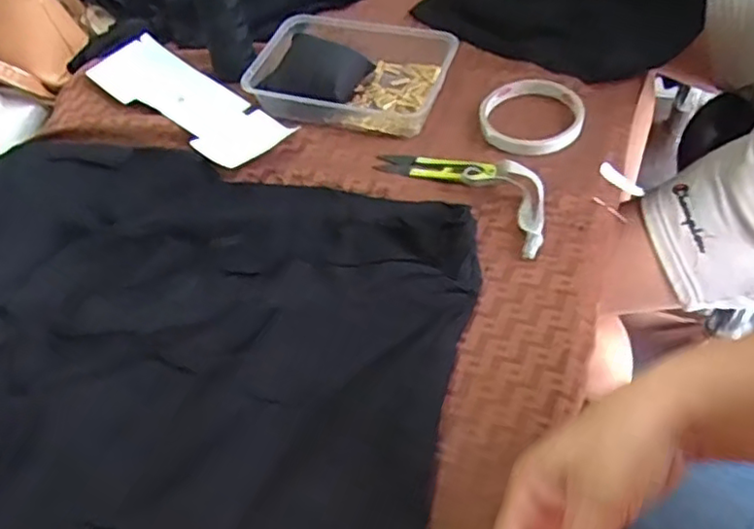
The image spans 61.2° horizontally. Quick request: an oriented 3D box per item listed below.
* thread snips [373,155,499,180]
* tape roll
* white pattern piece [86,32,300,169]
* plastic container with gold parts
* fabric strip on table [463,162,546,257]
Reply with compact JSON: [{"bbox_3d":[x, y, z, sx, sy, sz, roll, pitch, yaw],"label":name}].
[{"bbox_3d":[0.047,-0.082,0.518,0.098,0.015,0.021,13,50,14],"label":"thread snips"},{"bbox_3d":[0.133,-0.127,0.545,0.083,0.019,0.089,-1,48,1],"label":"tape roll"},{"bbox_3d":[-0.179,-0.155,0.596,0.221,0.008,0.072,36,67,25],"label":"white pattern piece"},{"bbox_3d":[-0.027,-0.179,0.588,0.172,0.042,0.127,14,50,14],"label":"plastic container with gold parts"},{"bbox_3d":[0.104,-0.050,0.477,0.042,0.009,0.095,-32,54,1],"label":"fabric strip on table"}]

